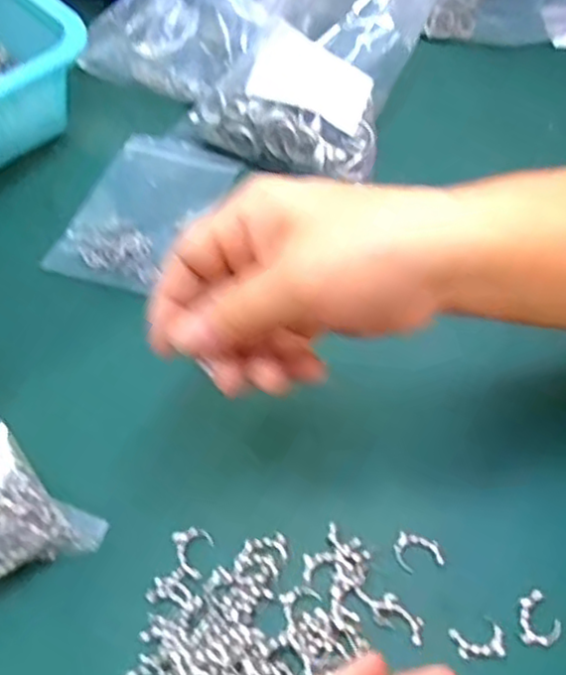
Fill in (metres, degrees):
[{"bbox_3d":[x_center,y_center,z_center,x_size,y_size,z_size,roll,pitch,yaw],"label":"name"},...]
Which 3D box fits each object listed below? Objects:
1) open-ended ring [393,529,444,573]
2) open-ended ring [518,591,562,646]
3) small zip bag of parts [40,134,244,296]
[{"bbox_3d":[0.061,0.096,0.305,0.022,0.004,0.017,18,59,9],"label":"open-ended ring"},{"bbox_3d":[0.108,0.117,0.290,0.017,0.004,0.021,6,57,2],"label":"open-ended ring"},{"bbox_3d":[-0.086,-0.080,0.424,0.079,0.012,0.124,19,58,12],"label":"small zip bag of parts"}]

